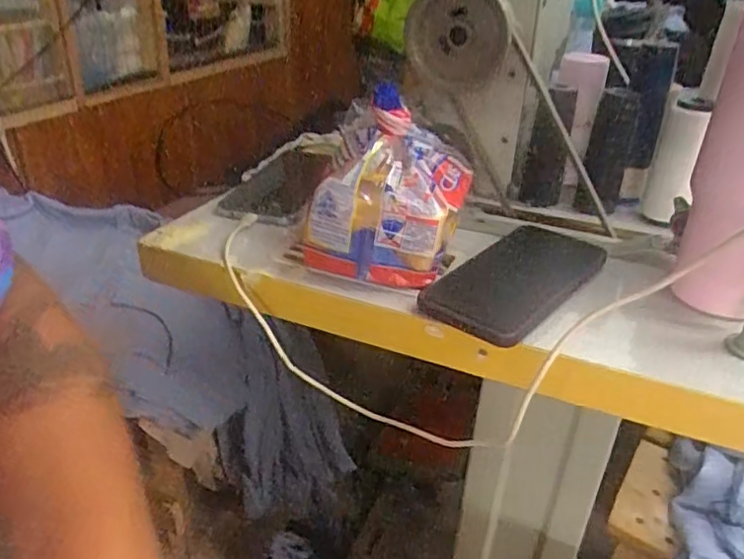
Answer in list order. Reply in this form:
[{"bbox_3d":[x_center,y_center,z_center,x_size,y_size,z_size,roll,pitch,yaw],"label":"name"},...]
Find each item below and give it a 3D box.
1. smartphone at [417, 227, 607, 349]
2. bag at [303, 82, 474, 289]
[{"bbox_3d":[0.113,-0.003,0.472,0.085,0.016,0.170,24,37,33],"label":"smartphone"},{"bbox_3d":[0.013,-0.074,0.478,0.120,0.114,0.109,14,32,20],"label":"bag"}]

